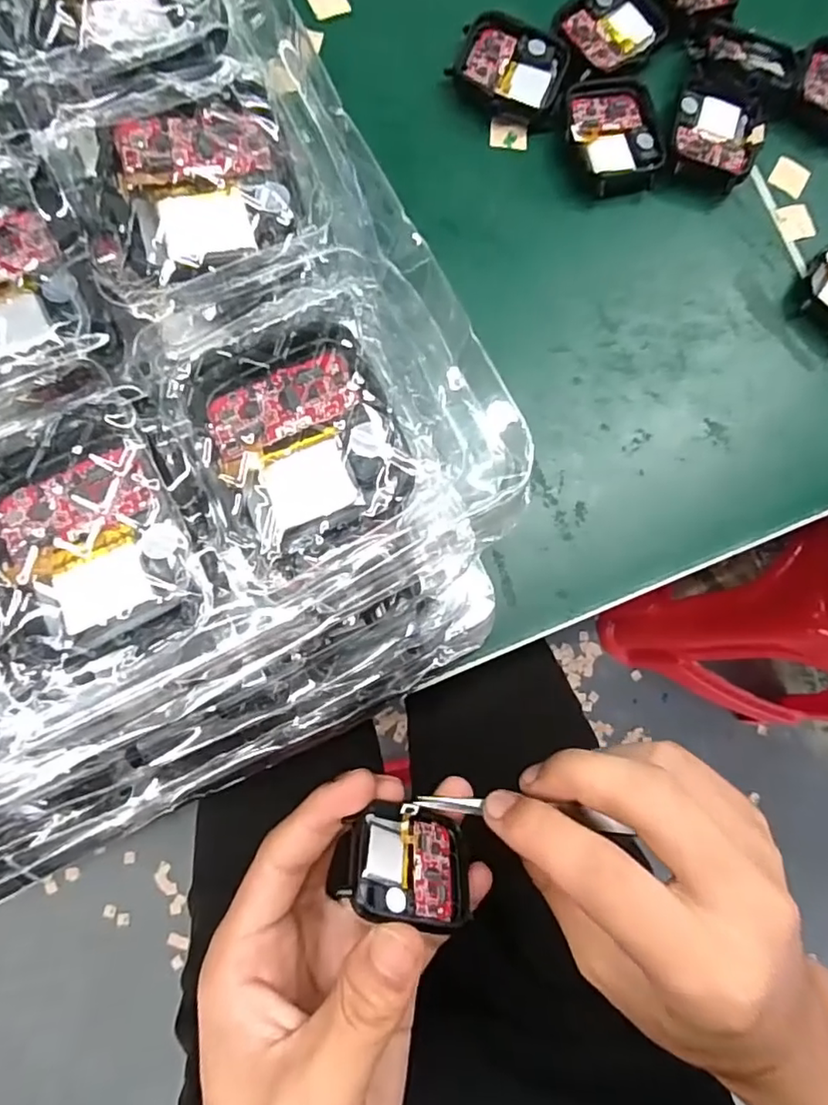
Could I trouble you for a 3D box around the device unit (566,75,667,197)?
[{"bbox_3d":[0.082,-0.172,0.236,0.038,0.009,0.047,-10,84,-6],"label":"device unit"}]

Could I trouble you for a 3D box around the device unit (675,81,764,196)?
[{"bbox_3d":[0.124,-0.174,0.238,0.035,0.011,0.039,14,82,-4],"label":"device unit"}]

